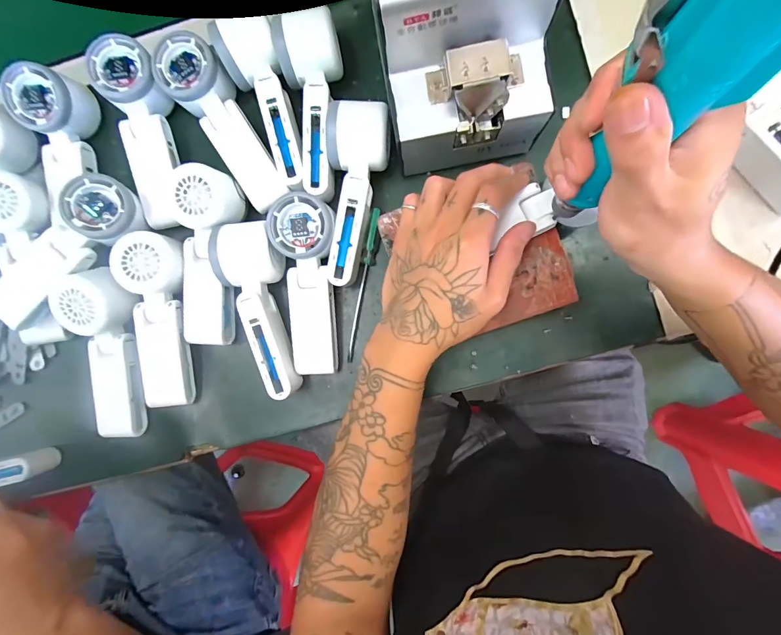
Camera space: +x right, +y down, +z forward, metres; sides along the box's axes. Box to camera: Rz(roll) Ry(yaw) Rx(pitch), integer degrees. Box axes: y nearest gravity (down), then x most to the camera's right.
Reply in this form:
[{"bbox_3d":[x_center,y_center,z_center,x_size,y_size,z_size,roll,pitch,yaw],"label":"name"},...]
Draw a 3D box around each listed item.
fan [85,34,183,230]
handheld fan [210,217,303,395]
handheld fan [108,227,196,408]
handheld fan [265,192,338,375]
[{"bbox_3d":[-0.234,-0.176,0.371,0.050,0.041,0.164,-13,87,4],"label":"fan"},{"bbox_3d":[-0.119,-0.006,0.363,0.055,0.053,0.164,-14,87,4],"label":"handheld fan"},{"bbox_3d":[-0.223,0.005,0.366,0.058,0.048,0.162,2,88,5],"label":"handheld fan"},{"bbox_3d":[-0.079,-0.027,0.361,0.058,0.053,0.161,2,88,5],"label":"handheld fan"}]

